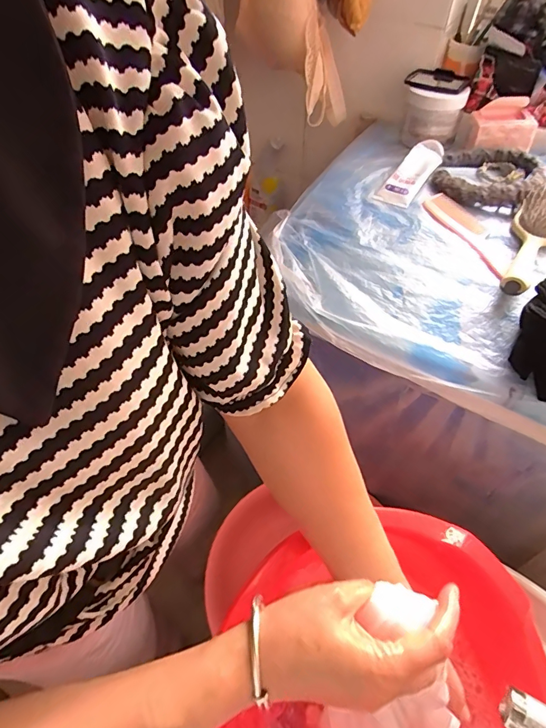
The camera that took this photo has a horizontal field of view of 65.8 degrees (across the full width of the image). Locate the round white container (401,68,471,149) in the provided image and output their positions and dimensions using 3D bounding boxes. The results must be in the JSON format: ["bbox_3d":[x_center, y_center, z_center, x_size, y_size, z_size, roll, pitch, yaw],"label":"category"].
[{"bbox_3d":[0.283,-0.457,0.749,0.103,0.082,0.105,7,52,5],"label":"round white container"}]

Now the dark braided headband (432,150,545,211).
[{"bbox_3d":[0.339,-0.298,0.663,0.152,0.037,0.136,25,56,18],"label":"dark braided headband"}]

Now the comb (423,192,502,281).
[{"bbox_3d":[0.283,-0.194,0.610,0.051,0.008,0.179,-27,59,-6],"label":"comb"}]

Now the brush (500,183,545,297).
[{"bbox_3d":[0.359,-0.175,0.575,0.070,0.037,0.212,27,71,19],"label":"brush"}]

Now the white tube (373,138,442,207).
[{"bbox_3d":[0.227,-0.315,0.687,0.056,0.035,0.158,30,57,21],"label":"white tube"}]

